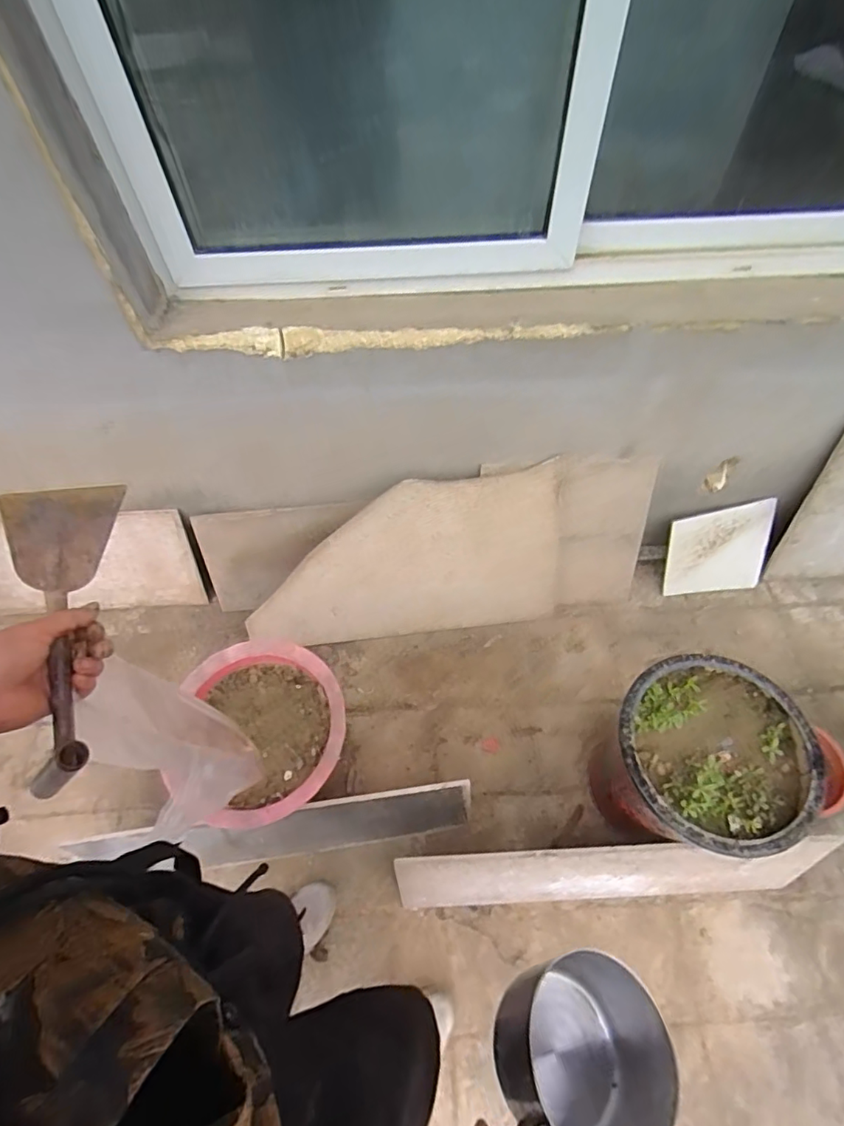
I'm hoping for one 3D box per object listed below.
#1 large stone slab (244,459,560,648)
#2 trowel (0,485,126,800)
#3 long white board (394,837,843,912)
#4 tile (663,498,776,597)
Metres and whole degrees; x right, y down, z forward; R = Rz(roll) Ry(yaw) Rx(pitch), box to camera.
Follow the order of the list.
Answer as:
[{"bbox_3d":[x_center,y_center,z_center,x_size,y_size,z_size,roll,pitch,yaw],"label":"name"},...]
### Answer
[{"bbox_3d":[-0.037,0.019,1.354,0.774,0.435,0.017,-11,34,-4],"label":"large stone slab"},{"bbox_3d":[-0.319,0.052,0.459,0.092,0.053,0.272,13,75,-38],"label":"trowel"},{"bbox_3d":[0.359,0.610,1.060,0.800,0.295,0.016,-6,43,3],"label":"long white board"},{"bbox_3d":[0.810,-0.031,1.491,0.268,0.250,0.017,-6,26,6],"label":"tile"}]

